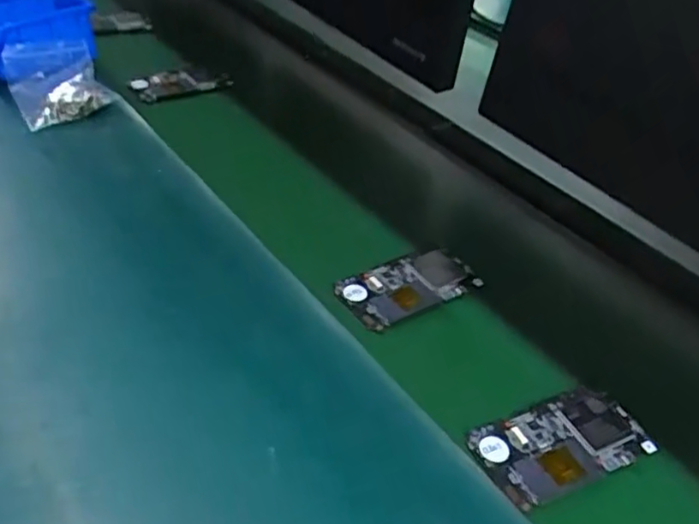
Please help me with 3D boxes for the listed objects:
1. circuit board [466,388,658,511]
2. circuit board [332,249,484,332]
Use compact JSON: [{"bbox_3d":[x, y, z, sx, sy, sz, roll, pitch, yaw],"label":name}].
[{"bbox_3d":[0.149,0.126,0.464,0.123,0.010,0.064,-11,47,-24],"label":"circuit board"},{"bbox_3d":[0.053,0.022,0.580,0.121,0.011,0.067,-16,49,-28],"label":"circuit board"}]

